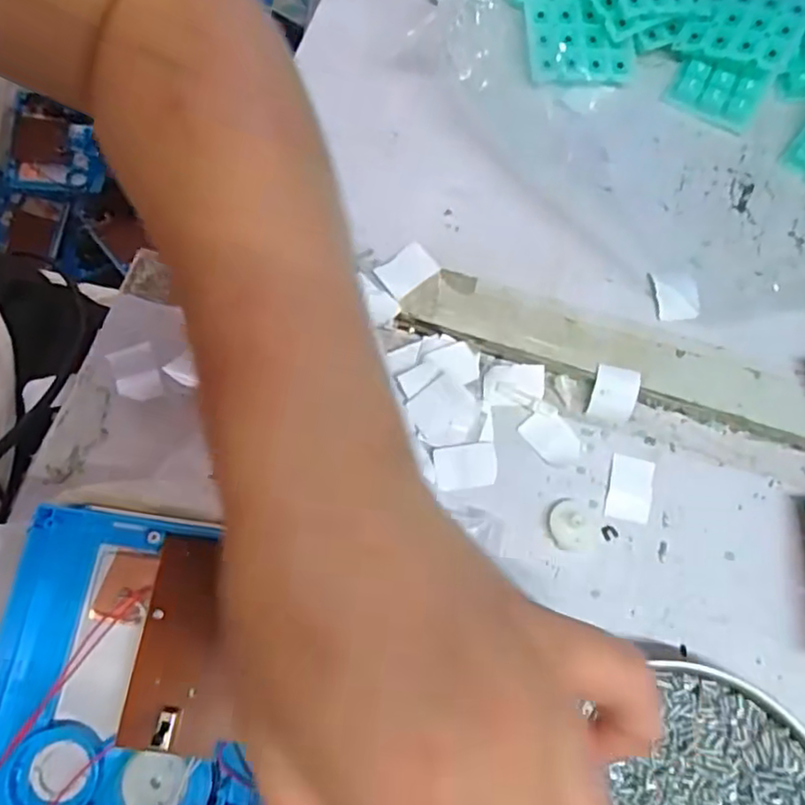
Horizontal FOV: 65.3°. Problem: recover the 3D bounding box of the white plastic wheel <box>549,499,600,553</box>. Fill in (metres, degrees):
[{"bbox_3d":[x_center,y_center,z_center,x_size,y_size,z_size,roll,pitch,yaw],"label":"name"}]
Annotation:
[{"bbox_3d":[0.080,0.057,0.290,0.022,0.004,0.023,0,73,-2],"label":"white plastic wheel"}]

